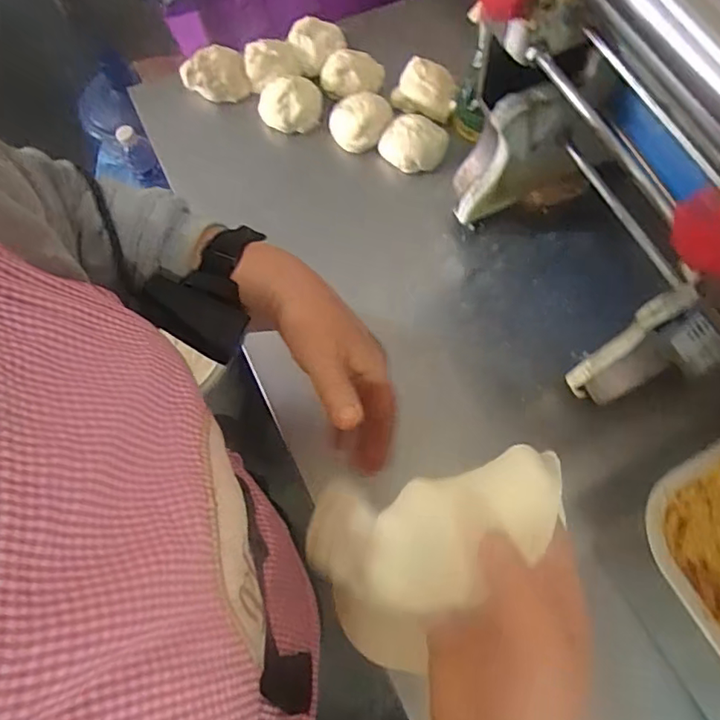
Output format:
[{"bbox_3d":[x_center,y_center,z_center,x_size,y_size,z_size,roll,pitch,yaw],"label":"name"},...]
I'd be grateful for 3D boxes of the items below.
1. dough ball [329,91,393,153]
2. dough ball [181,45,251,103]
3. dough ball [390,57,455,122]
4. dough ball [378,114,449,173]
[{"bbox_3d":[0.002,-0.279,0.701,0.061,0.060,0.061,1,69,-2],"label":"dough ball"},{"bbox_3d":[-0.175,-0.344,0.700,0.078,0.040,0.051,-9,70,-6],"label":"dough ball"},{"bbox_3d":[0.077,-0.323,0.702,0.076,0.041,0.066,19,70,5],"label":"dough ball"},{"bbox_3d":[0.064,-0.253,0.693,0.065,0.056,0.067,1,69,-2],"label":"dough ball"}]

